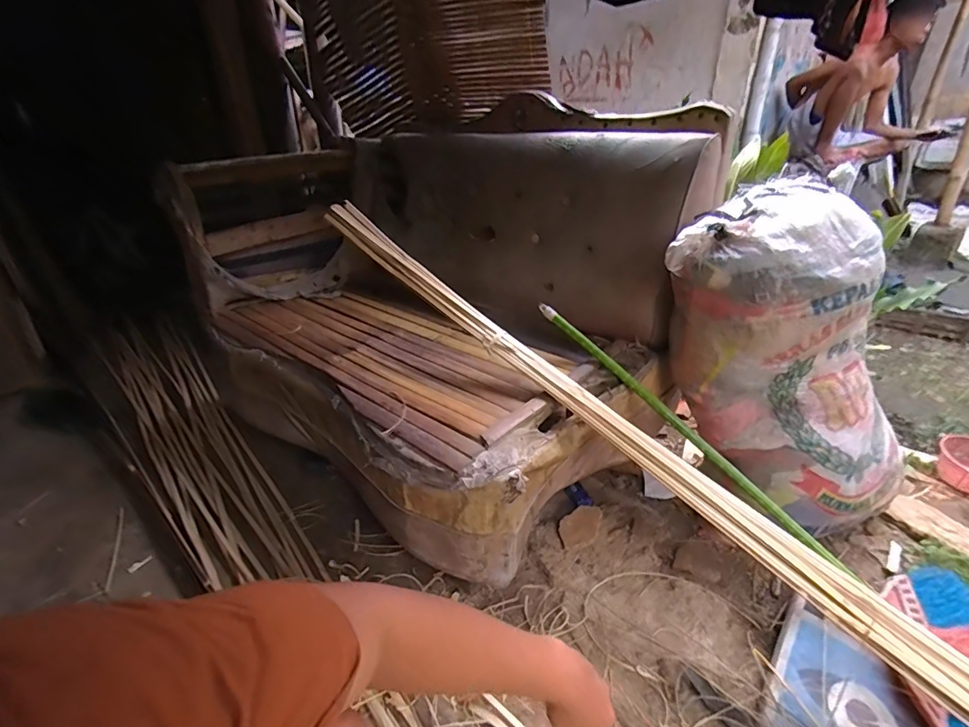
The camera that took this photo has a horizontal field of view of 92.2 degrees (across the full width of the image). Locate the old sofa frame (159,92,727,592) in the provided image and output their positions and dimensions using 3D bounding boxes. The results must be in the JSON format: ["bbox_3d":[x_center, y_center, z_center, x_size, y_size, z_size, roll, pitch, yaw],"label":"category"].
[{"bbox_3d":[-0.177,-0.203,1.135,1.144,0.691,0.730,20,34,37],"label":"old sofa frame"}]

